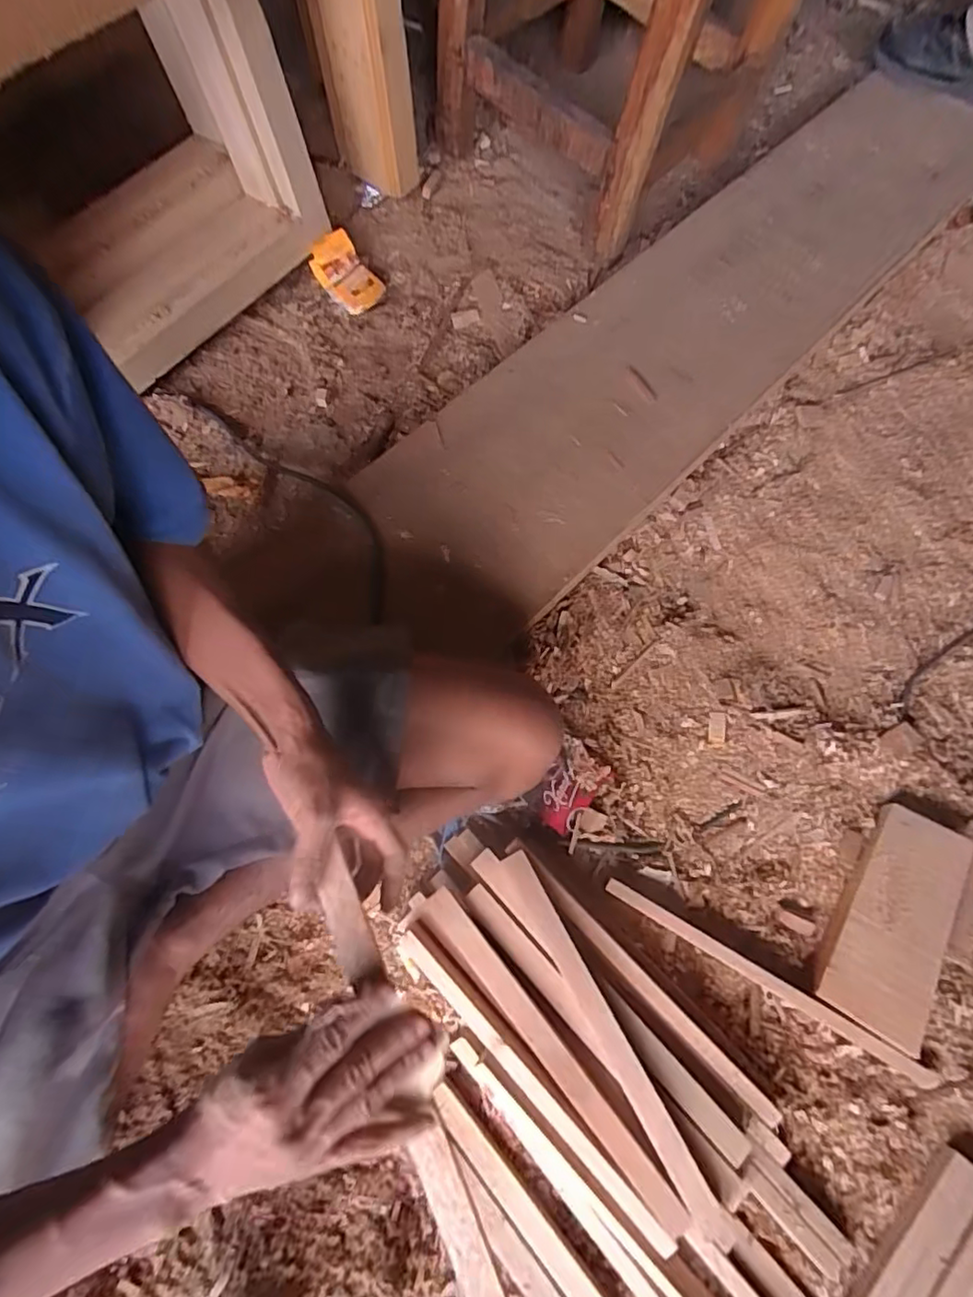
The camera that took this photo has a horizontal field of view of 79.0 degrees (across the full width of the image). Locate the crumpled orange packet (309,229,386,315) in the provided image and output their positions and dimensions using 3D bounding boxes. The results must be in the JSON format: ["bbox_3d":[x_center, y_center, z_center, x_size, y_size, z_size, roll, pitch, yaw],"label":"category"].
[{"bbox_3d":[-0.195,-0.525,0.826,0.061,0.051,0.101,-38,80,-14],"label":"crumpled orange packet"}]

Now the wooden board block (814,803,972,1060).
[{"bbox_3d":[0.421,0.279,0.613,0.101,0.028,0.221,29,73,4],"label":"wooden board block"}]

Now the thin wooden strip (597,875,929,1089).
[{"bbox_3d":[0.280,0.331,0.595,0.345,0.023,0.020,31,73,5],"label":"thin wooden strip"}]

